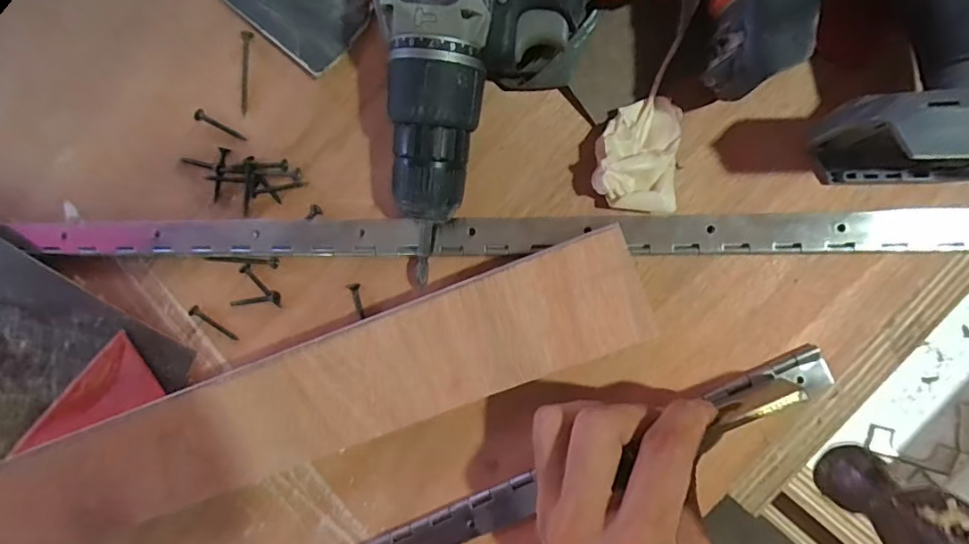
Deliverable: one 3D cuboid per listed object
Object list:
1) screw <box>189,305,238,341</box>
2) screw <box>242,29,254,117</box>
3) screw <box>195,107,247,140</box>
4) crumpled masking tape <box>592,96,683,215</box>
[{"bbox_3d":[-0.165,0.032,0.315,0.036,0.004,0.006,32,95,5],"label":"screw"},{"bbox_3d":[-0.145,-0.120,0.314,0.006,0.004,0.049,7,92,6],"label":"screw"},{"bbox_3d":[-0.161,-0.089,0.314,0.034,0.004,0.007,27,94,5],"label":"screw"},{"bbox_3d":[0.081,-0.062,0.275,0.042,0.018,0.059,5,89,8],"label":"crumpled masking tape"}]

